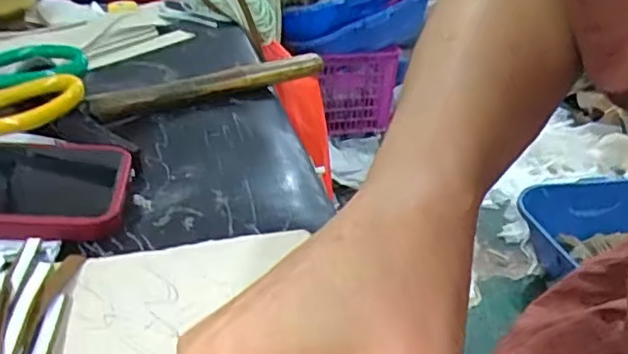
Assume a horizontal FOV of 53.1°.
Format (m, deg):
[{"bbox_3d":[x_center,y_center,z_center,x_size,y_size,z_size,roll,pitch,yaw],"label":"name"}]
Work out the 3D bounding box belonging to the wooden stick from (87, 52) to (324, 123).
[{"bbox_3d":[-0.074,-0.073,0.492,0.208,0.019,0.019,-19,38,-36],"label":"wooden stick"}]

